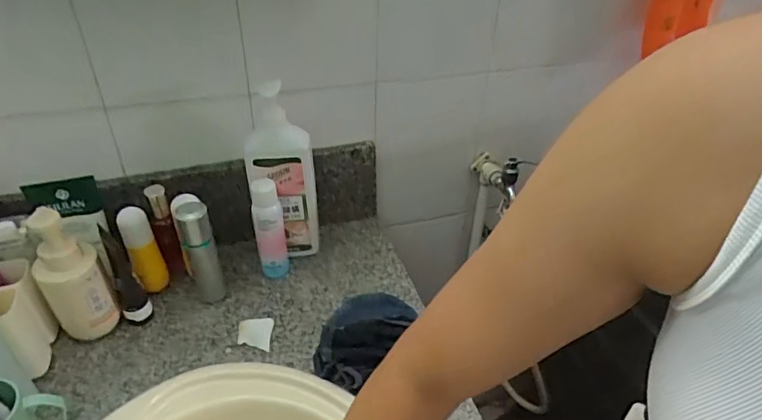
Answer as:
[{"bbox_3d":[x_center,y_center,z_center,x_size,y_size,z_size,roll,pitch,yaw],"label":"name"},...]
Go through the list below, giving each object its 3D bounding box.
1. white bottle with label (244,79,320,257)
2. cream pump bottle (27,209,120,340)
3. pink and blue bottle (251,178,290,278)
[{"bbox_3d":[-0.161,-0.044,0.807,0.107,0.276,0.085,-15,39,-22],"label":"white bottle with label"},{"bbox_3d":[-0.413,0.097,0.686,0.075,0.201,0.063,-25,44,-33],"label":"cream pump bottle"},{"bbox_3d":[-0.173,0.032,0.793,0.044,0.174,0.038,-9,39,-14],"label":"pink and blue bottle"}]

